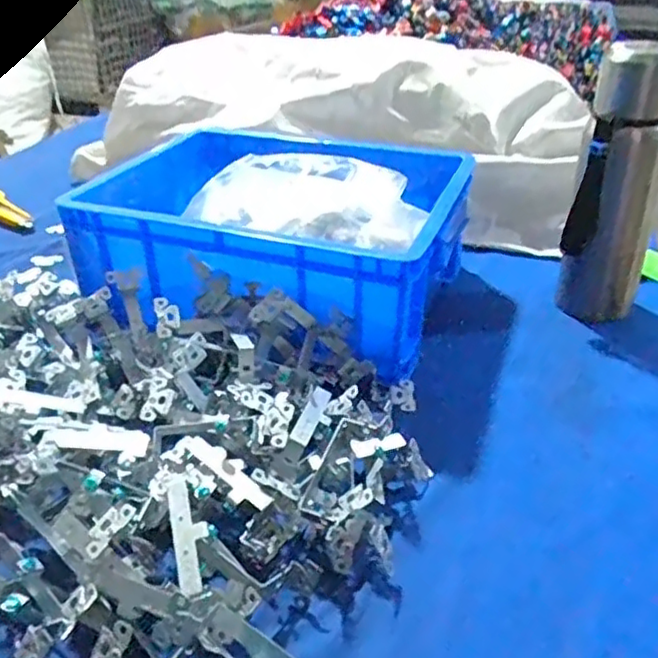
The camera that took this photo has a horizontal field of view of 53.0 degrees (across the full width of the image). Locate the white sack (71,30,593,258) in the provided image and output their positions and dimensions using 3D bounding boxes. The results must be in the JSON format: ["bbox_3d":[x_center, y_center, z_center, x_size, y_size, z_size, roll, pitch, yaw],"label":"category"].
[{"bbox_3d":[-0.016,-0.268,0.871,0.661,0.196,0.213,11,35,16],"label":"white sack"}]

